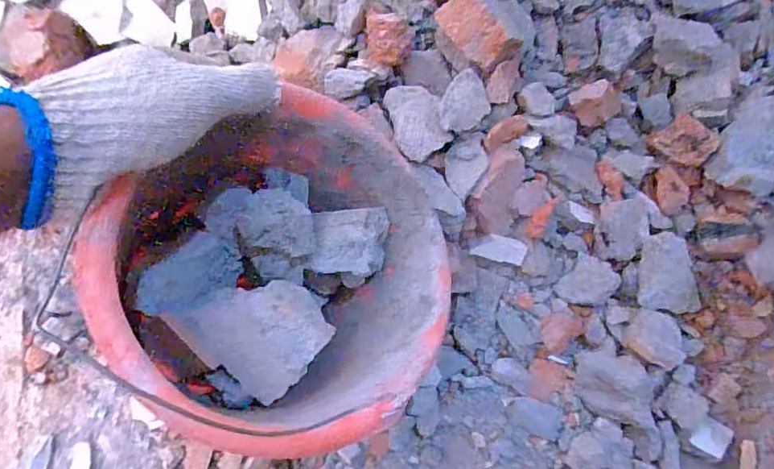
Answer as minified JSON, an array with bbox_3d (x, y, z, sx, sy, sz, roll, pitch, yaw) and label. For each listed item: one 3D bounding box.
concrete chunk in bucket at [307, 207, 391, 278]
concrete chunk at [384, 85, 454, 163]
[{"bbox_3d":[-0.028,0.006,0.391,0.057,0.041,0.063,5,80,6],"label":"concrete chunk in bucket"},{"bbox_3d":[0.027,-0.102,0.445,0.046,0.028,0.069,-17,79,2],"label":"concrete chunk"}]

